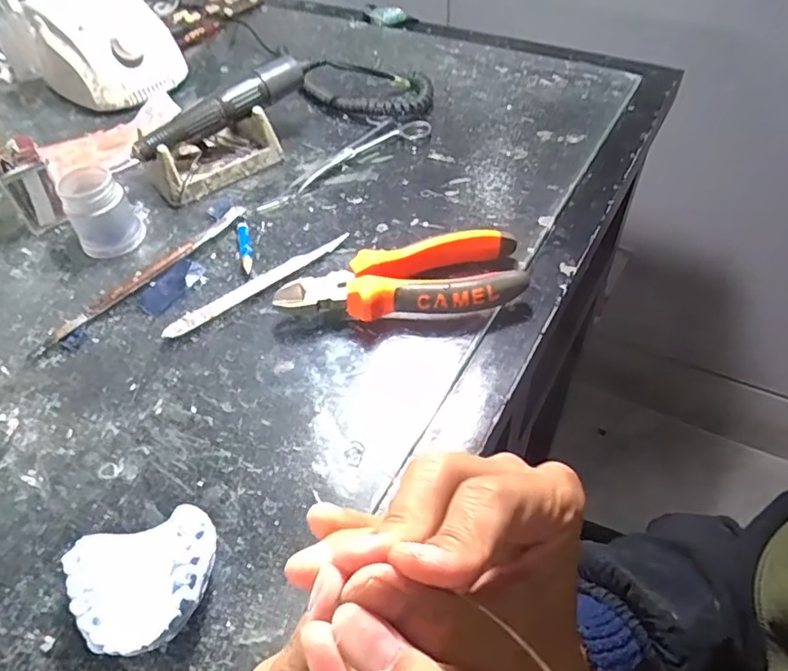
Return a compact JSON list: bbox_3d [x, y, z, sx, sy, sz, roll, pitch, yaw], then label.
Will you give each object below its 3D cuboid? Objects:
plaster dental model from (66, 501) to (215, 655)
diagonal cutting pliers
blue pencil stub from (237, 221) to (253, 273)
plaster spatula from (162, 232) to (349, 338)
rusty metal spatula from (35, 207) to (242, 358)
[{"bbox_3d":[-0.104,0.108,0.247,0.059,0.027,0.056,-1,50,1],"label":"plaster dental model"},{"bbox_3d":[0.006,-0.030,0.357,0.148,0.026,0.054,-9,51,-6],"label":"diagonal cutting pliers"},{"bbox_3d":[-0.105,-0.062,0.403,0.009,0.008,0.050,-12,51,-8],"label":"blue pencil stub"},{"bbox_3d":[-0.087,-0.035,0.379,0.135,0.007,0.009,-32,56,-23],"label":"plaster spatula"},{"bbox_3d":[-0.168,-0.041,0.389,0.010,0.010,0.166,33,58,25],"label":"rusty metal spatula"}]

